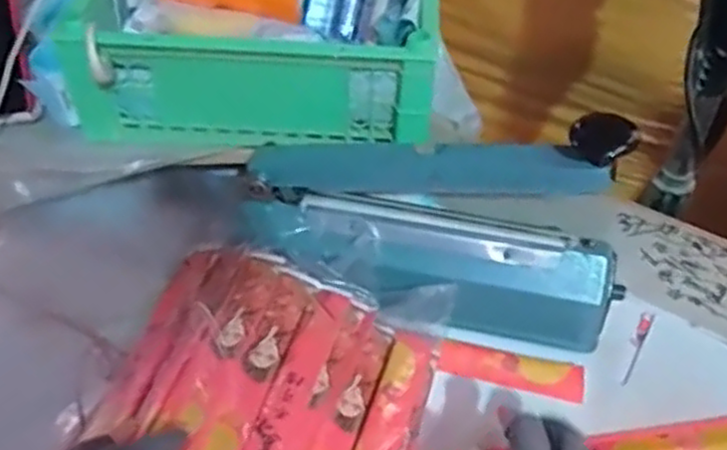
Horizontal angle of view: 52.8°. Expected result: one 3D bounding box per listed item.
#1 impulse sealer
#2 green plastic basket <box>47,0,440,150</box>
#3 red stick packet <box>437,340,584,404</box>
[{"bbox_3d":[0.050,0.000,0.547,0.293,0.162,0.090,12,48,8],"label":"impulse sealer"},{"bbox_3d":[-0.085,-0.156,0.607,0.283,0.104,0.199,5,48,1],"label":"green plastic basket"},{"bbox_3d":[0.114,0.111,0.567,0.113,0.007,0.028,14,59,-1],"label":"red stick packet"}]

